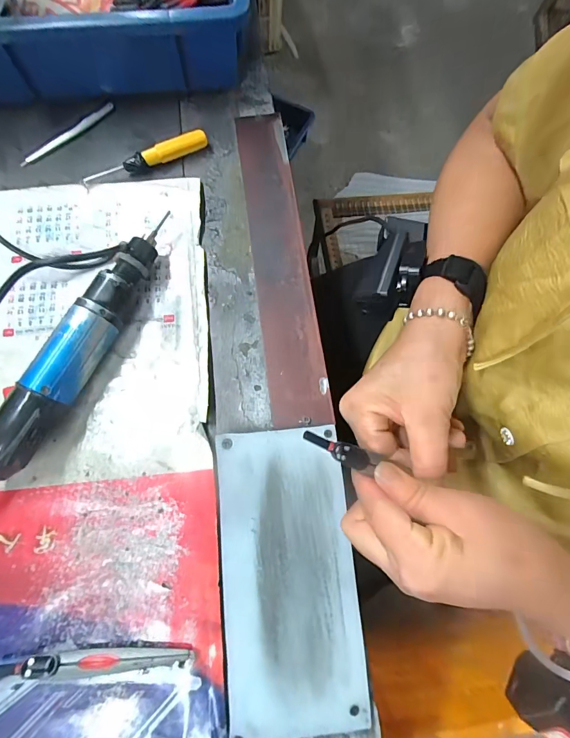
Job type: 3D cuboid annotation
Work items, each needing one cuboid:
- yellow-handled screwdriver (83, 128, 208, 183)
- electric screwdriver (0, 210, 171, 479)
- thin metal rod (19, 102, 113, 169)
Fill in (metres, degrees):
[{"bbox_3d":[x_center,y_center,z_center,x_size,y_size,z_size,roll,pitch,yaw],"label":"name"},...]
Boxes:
[{"bbox_3d":[-0.132,-0.203,0.362,0.120,0.017,0.015,-23,76,-7],"label":"yellow-handled screwdriver"},{"bbox_3d":[-0.154,-0.026,0.301,0.035,0.040,0.235,26,75,6],"label":"electric screwdriver"},{"bbox_3d":[-0.216,-0.235,0.377,0.012,0.006,0.107,43,78,11],"label":"thin metal rod"}]

